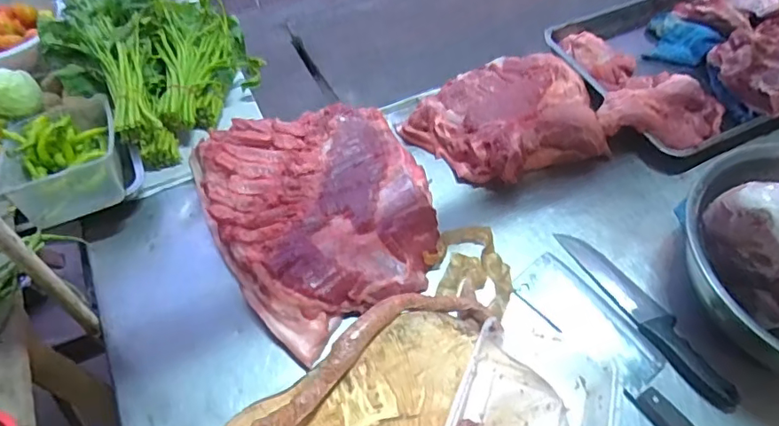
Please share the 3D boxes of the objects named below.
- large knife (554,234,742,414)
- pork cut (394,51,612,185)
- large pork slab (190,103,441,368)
[{"bbox_3d":[0.363,0.135,0.753,0.056,0.016,0.312,-26,59,-20],"label":"large knife"},{"bbox_3d":[0.213,-0.176,0.938,0.340,0.078,0.247,-18,57,-15],"label":"pork cut"},{"bbox_3d":[-0.102,-0.010,0.818,0.322,0.052,0.390,-20,57,-16],"label":"large pork slab"}]

